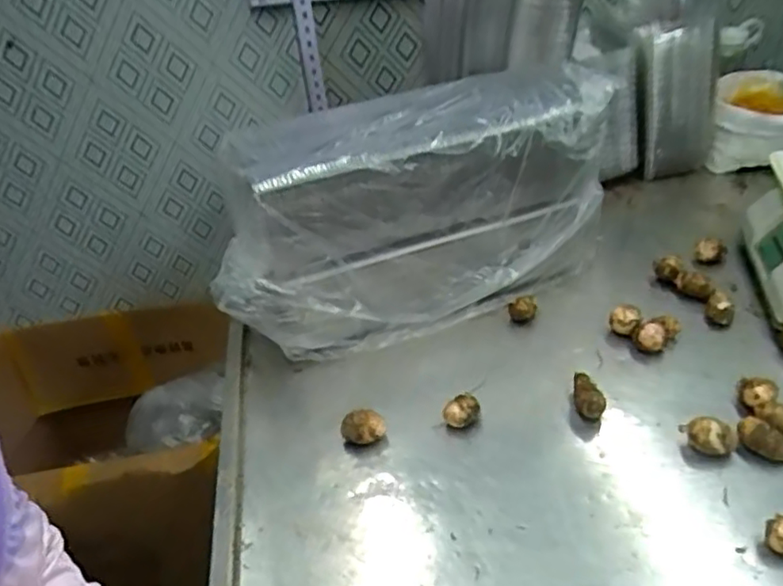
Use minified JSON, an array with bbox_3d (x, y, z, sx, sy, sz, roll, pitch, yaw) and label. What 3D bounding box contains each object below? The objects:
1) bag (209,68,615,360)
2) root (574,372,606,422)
[{"bbox_3d":[0.028,-0.097,0.831,0.511,0.257,0.166,-16,38,-11],"label":"bag"},{"bbox_3d":[0.228,0.123,0.734,0.032,0.038,0.055,1,38,12],"label":"root"}]

